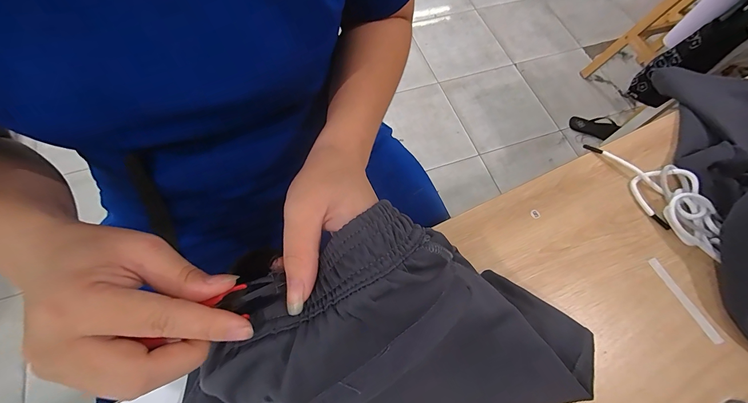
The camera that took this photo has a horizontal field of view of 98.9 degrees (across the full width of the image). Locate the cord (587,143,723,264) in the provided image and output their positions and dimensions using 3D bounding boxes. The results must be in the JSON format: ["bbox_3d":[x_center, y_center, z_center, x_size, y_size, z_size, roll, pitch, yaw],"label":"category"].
[{"bbox_3d":[0.355,-0.016,0.394,0.060,0.029,0.174,-24,69,-13],"label":"cord"}]

